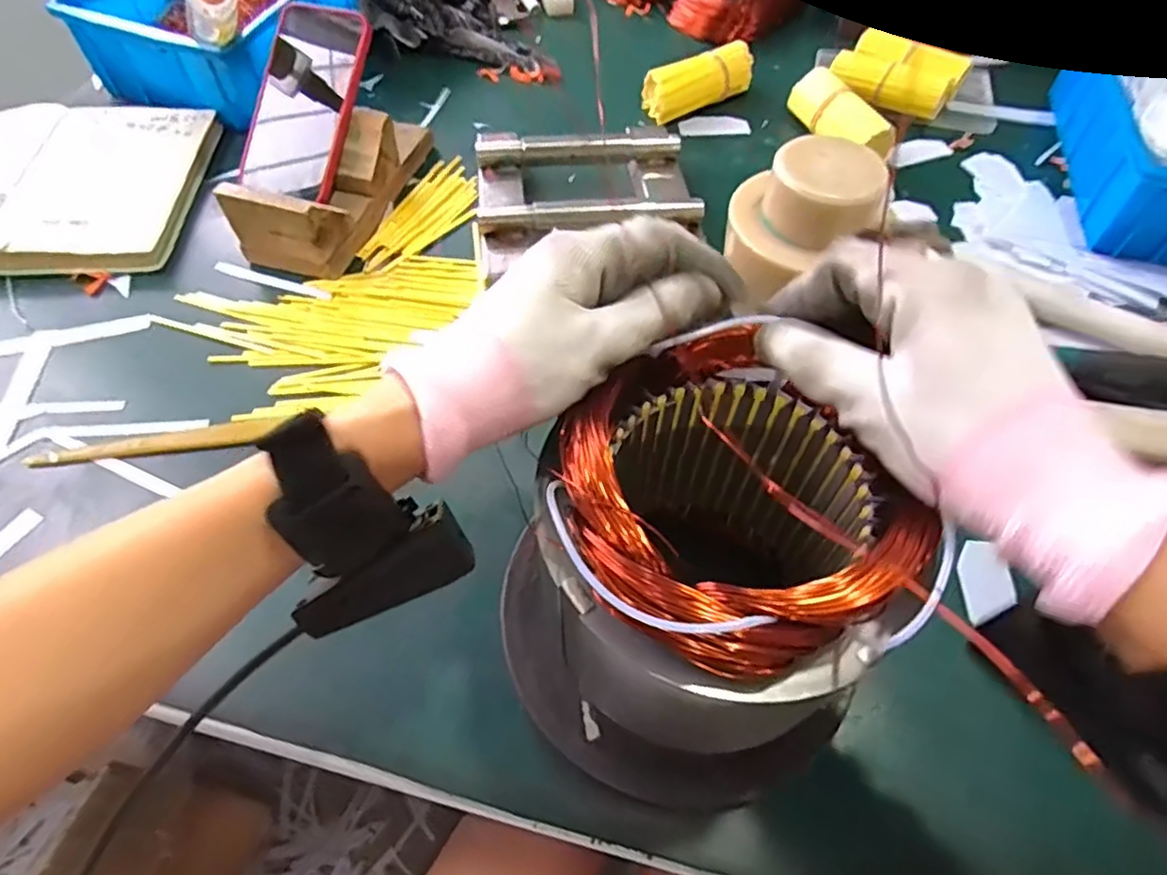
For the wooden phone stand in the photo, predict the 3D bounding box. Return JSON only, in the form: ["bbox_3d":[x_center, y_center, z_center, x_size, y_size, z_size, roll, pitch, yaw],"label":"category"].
[{"bbox_3d":[-0.198,-0.230,0.567,0.075,0.064,0.228,21,58,13],"label":"wooden phone stand"}]

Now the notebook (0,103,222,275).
[{"bbox_3d":[-0.484,-0.215,0.570,0.289,0.027,0.199,-6,56,-5],"label":"notebook"}]

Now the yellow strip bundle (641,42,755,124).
[{"bbox_3d":[0.119,-0.359,0.676,0.124,0.045,0.047,-21,58,-14],"label":"yellow strip bundle"}]

